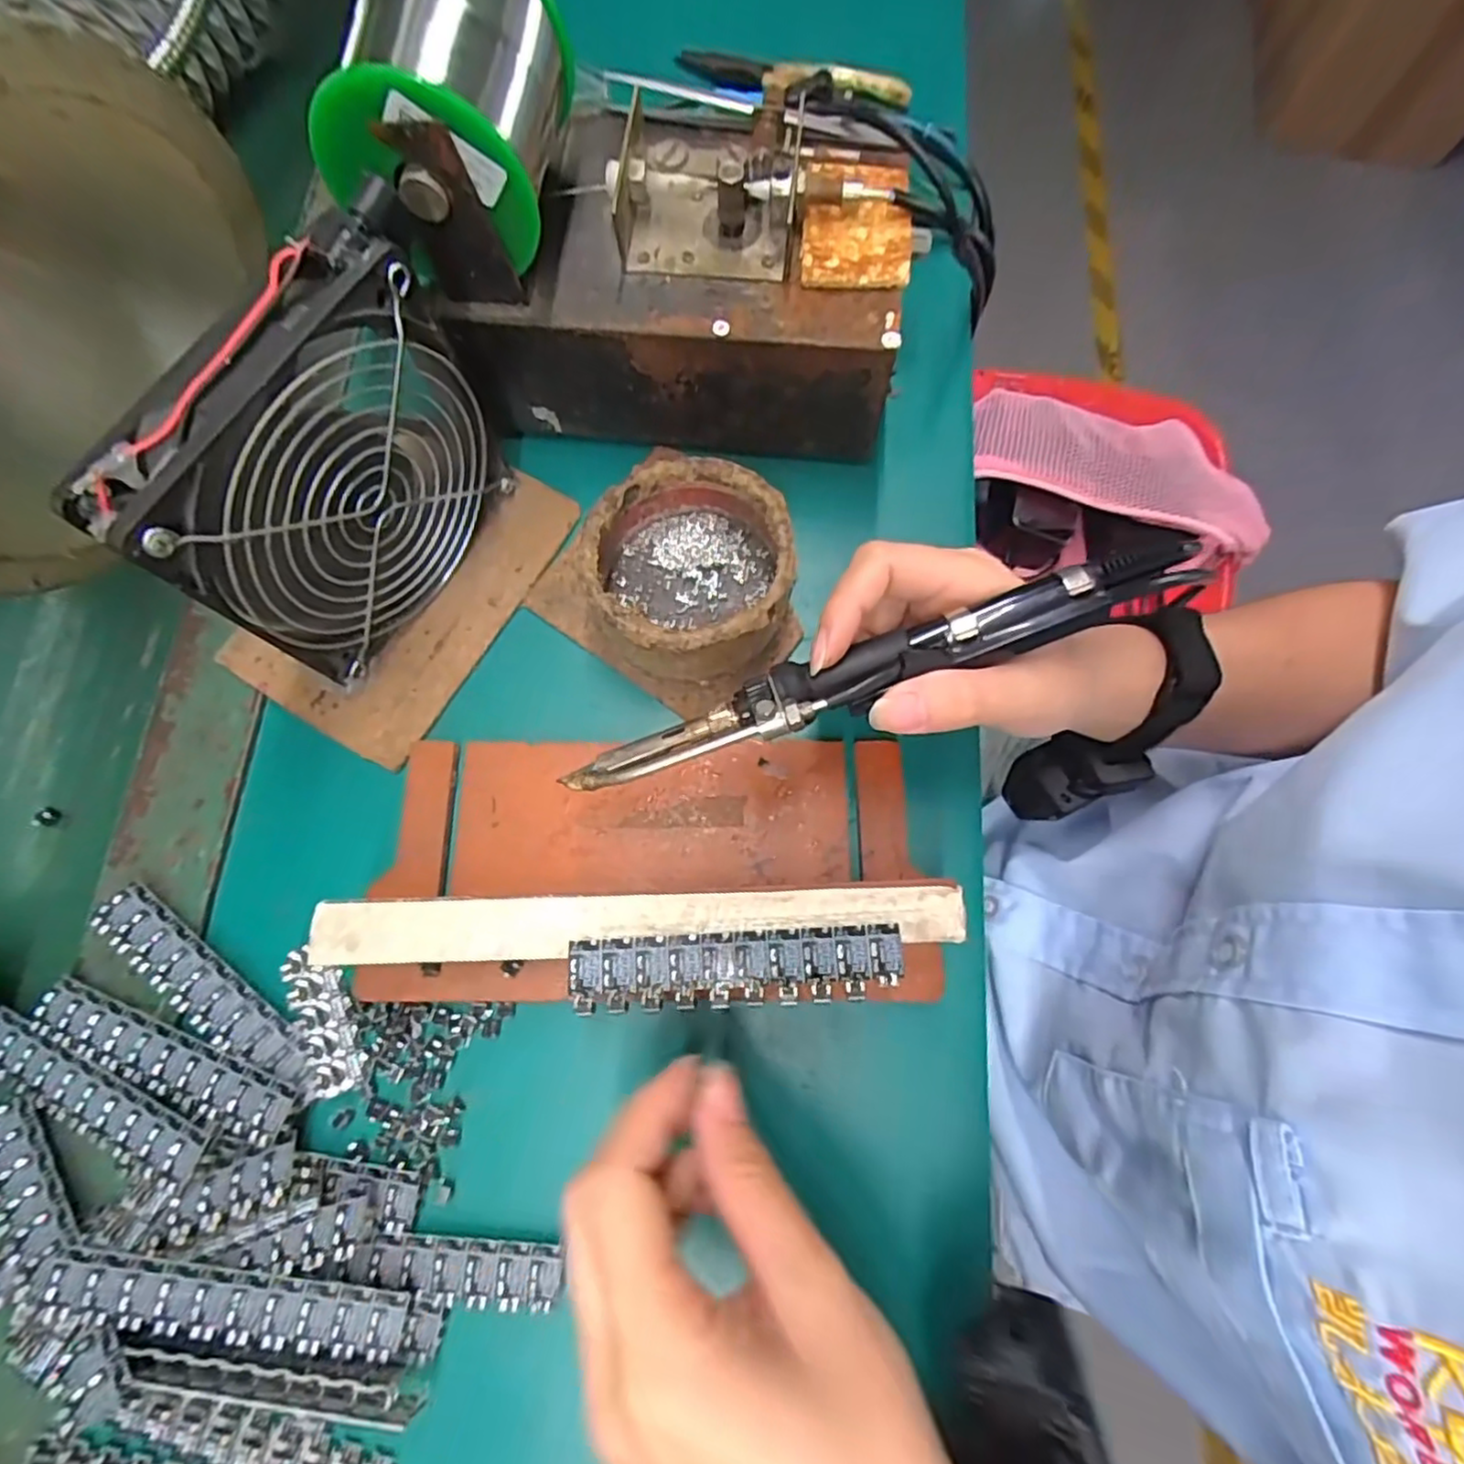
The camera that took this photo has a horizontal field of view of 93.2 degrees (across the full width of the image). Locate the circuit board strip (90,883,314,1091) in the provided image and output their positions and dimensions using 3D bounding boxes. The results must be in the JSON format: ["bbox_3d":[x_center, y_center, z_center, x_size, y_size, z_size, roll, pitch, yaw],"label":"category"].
[{"bbox_3d":[-0.196,0.096,0.257,0.102,0.004,0.020,39,63,7],"label":"circuit board strip"}]

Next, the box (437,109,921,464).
[{"bbox_3d":[-0.017,-0.194,0.295,0.170,0.083,0.105,6,75,1],"label":"box"}]

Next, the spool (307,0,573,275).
[{"bbox_3d":[-0.093,-0.211,0.237,0.064,0.077,0.077,6,75,1],"label":"spool"}]

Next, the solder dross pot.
[{"bbox_3d":[-0.018,-0.065,0.286,0.082,0.040,0.086,0,75,-1],"label":"solder dross pot"}]

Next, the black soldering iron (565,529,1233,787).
[{"bbox_3d":[0.048,-0.021,0.224,0.214,0.022,0.021,-20,76,5],"label":"black soldering iron"}]

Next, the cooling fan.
[{"bbox_3d":[-0.132,-0.094,0.251,0.028,0.126,0.136,28,77,7],"label":"cooling fan"}]

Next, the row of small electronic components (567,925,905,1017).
[{"bbox_3d":[0.001,0.077,0.226,0.107,0.004,0.023,-3,75,-1],"label":"row of small electronic components"}]

